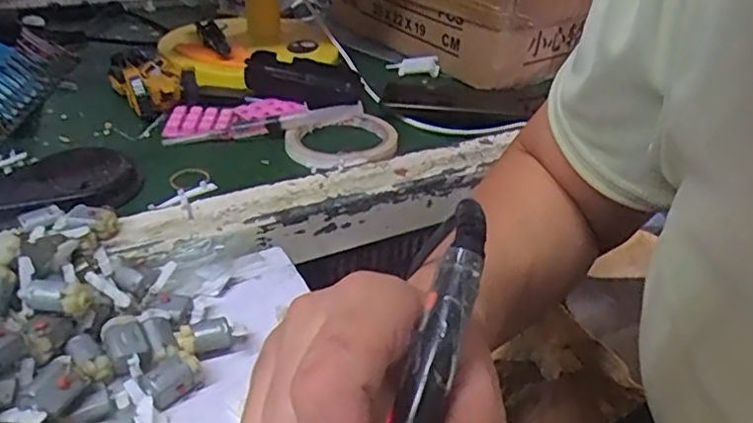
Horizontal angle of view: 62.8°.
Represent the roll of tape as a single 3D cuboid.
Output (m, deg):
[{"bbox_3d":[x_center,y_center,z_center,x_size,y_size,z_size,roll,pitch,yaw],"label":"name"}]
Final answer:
[{"bbox_3d":[-0.026,-0.064,0.529,0.095,0.025,0.092,4,33,-3],"label":"roll of tape"}]

